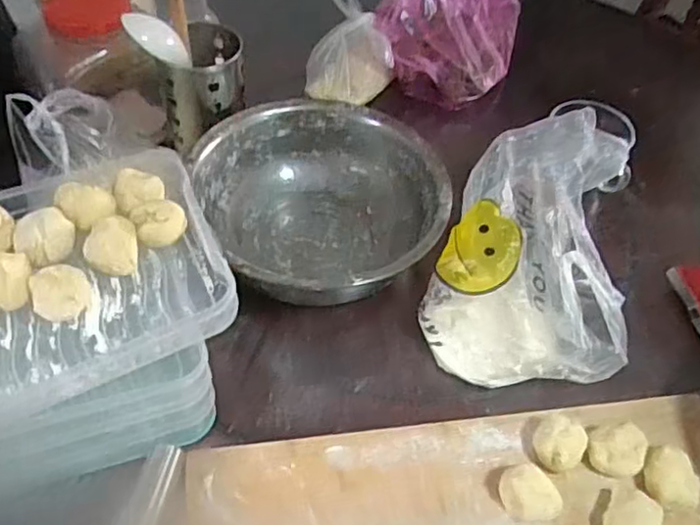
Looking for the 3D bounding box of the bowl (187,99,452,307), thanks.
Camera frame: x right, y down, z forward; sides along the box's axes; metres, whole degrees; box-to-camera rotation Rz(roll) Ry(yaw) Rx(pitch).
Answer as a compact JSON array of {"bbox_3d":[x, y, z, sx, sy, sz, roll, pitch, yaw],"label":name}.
[{"bbox_3d":[-0.034,-0.065,0.741,0.251,0.106,0.261,2,49,-3],"label":"bowl"}]

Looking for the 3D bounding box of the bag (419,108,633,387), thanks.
[{"bbox_3d":[0.185,-0.018,0.669,0.182,0.158,0.249,11,49,4],"label":"bag"}]

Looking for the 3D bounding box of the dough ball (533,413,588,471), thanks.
[{"bbox_3d":[0.189,0.161,0.581,0.048,0.030,0.045,2,46,-3],"label":"dough ball"}]

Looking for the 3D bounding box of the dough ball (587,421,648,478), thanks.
[{"bbox_3d":[0.239,0.168,0.577,0.047,0.034,0.046,2,49,-3],"label":"dough ball"}]

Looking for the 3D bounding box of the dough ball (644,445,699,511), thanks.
[{"bbox_3d":[0.280,0.189,0.560,0.035,0.034,0.050,-28,57,-26],"label":"dough ball"}]

